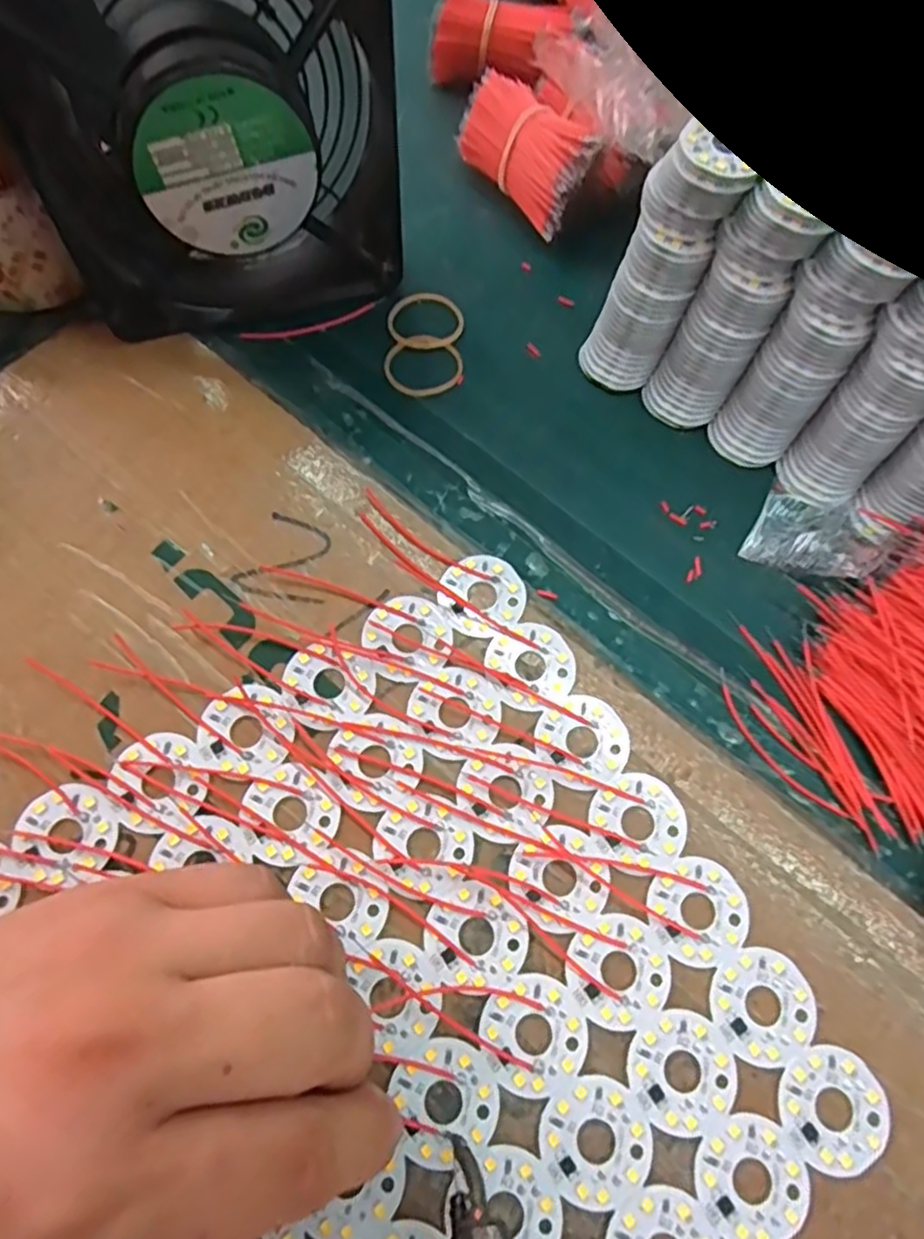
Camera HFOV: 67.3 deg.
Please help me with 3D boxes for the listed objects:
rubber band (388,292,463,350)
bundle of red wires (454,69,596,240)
[{"bbox_3d":[-0.015,-0.127,0.294,0.031,0.004,0.030,1,69,-2],"label":"rubber band"},{"bbox_3d":[0.030,-0.203,0.306,0.033,0.040,0.070,-33,74,-14],"label":"bundle of red wires"}]

